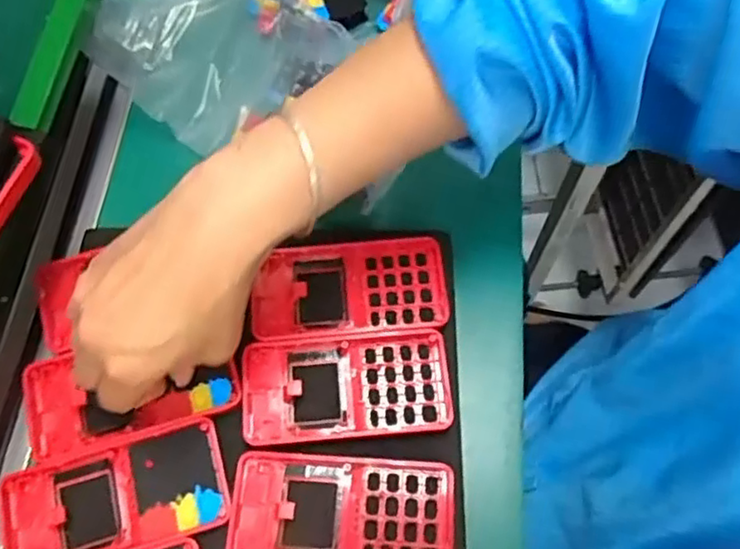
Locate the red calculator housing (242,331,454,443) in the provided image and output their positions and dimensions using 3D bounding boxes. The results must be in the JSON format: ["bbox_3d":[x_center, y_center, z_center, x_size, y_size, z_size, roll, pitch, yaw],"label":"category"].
[{"bbox_3d":[-0.013,0.065,0.391,0.123,0.011,0.061,-4,65,-1],"label":"red calculator housing"}]

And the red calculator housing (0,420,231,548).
[{"bbox_3d":[-0.143,0.126,0.369,0.122,0.006,0.060,-13,65,-6],"label":"red calculator housing"}]

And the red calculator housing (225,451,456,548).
[{"bbox_3d":[-0.014,0.135,0.368,0.122,0.016,0.061,3,65,2],"label":"red calculator housing"}]

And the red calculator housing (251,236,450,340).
[{"bbox_3d":[-0.012,0.008,0.419,0.122,0.011,0.062,-4,65,-1],"label":"red calculator housing"}]

